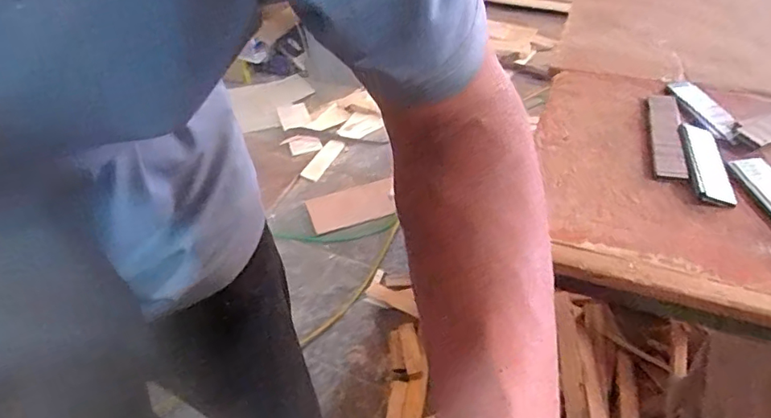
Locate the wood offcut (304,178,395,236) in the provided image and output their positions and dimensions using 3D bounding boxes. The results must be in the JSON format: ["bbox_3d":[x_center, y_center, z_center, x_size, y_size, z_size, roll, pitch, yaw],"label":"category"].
[{"bbox_3d":[-0.107,-0.006,1.579,0.261,0.012,0.122,-15,62,17],"label":"wood offcut"}]

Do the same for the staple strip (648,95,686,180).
[{"bbox_3d":[0.245,-0.066,0.474,0.026,0.009,0.113,7,46,14],"label":"staple strip"}]

